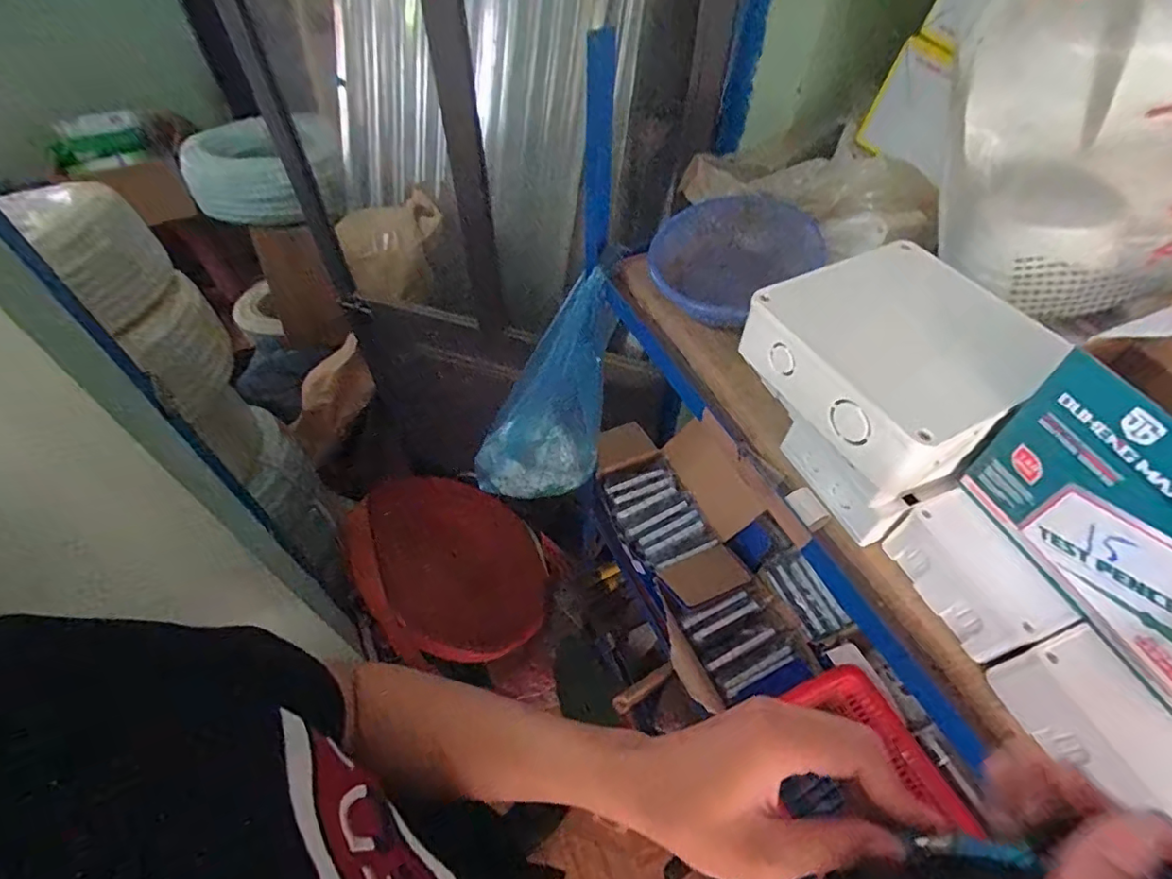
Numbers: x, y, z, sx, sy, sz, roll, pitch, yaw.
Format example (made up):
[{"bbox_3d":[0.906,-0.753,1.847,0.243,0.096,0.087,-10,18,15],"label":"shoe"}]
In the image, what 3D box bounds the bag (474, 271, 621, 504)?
[{"bbox_3d":[-0.042,-0.062,0.773,0.120,0.378,0.128,-12,49,-40],"label":"bag"}]

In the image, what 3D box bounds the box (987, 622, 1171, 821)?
[{"bbox_3d":[0.325,0.163,0.325,0.104,0.045,0.100,-16,54,-12],"label":"box"}]

